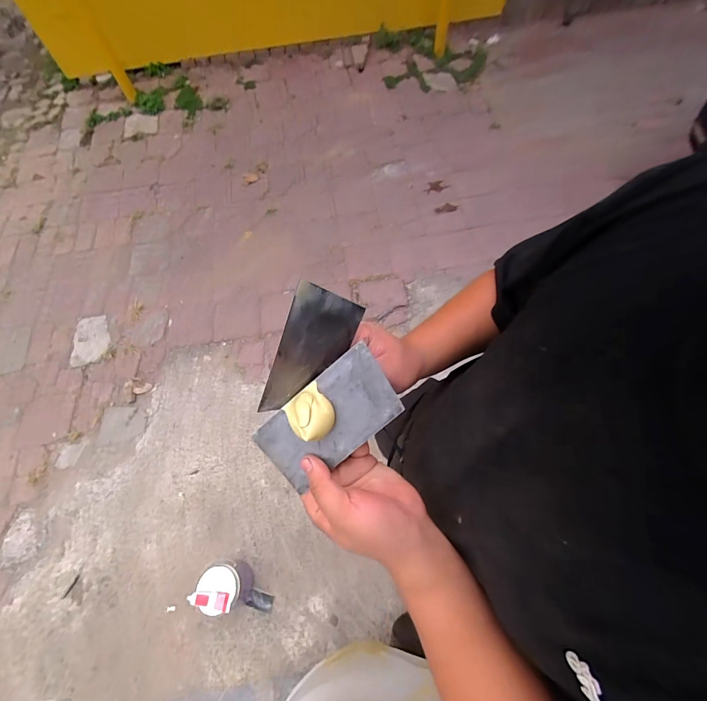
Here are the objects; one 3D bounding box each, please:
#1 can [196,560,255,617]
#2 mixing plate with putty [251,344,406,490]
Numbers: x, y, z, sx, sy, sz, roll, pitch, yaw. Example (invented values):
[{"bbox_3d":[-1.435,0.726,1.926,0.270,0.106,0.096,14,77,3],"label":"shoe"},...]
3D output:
[{"bbox_3d":[-0.467,0.843,1.232,0.170,0.177,0.144,2,66,2],"label":"can"},{"bbox_3d":[-0.023,0.064,0.311,0.133,0.020,0.074,-40,92,5],"label":"mixing plate with putty"}]

